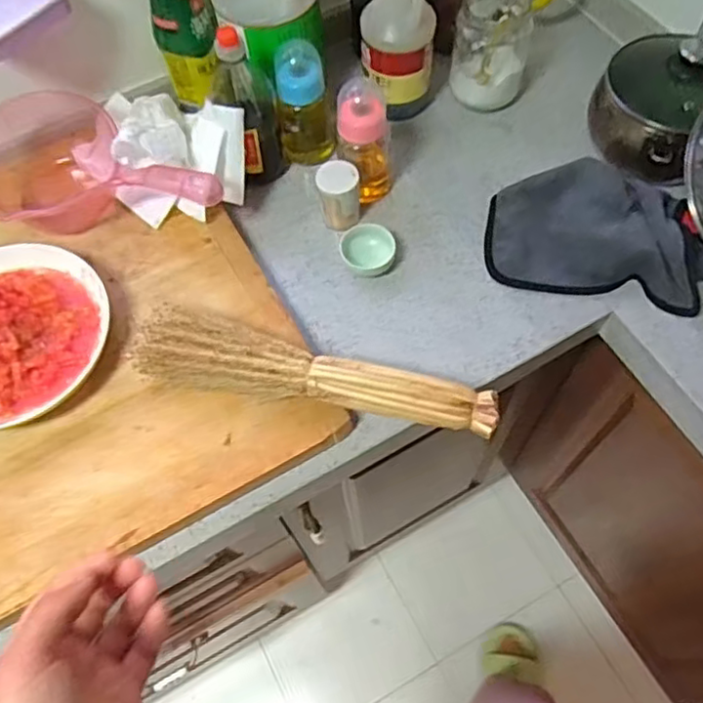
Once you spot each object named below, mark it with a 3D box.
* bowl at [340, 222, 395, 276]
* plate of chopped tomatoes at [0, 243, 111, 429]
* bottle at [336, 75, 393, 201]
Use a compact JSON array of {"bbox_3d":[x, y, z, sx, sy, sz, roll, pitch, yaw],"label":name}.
[{"bbox_3d":[0.020,-0.113,0.730,0.058,0.030,0.059,-1,63,2],"label":"bowl"},{"bbox_3d":[-0.354,-0.023,0.665,0.198,0.058,0.197,-1,63,2],"label":"plate of chopped tomatoes"},{"bbox_3d":[0.015,-0.234,0.735,0.066,0.129,0.063,-1,63,2],"label":"bottle"}]

